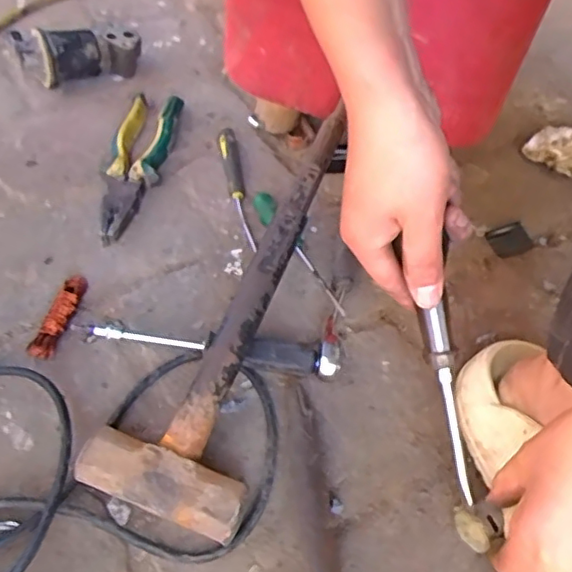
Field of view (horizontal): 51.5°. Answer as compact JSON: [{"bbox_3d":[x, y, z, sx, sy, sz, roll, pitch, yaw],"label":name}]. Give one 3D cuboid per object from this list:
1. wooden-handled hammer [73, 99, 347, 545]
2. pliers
[{"bbox_3d":[-0.036,0.017,0.417,0.104,0.086,0.283,17,53,7],"label":"wooden-handled hammer"},{"bbox_3d":[-0.140,-0.115,0.547,0.051,0.023,0.184,10,52,2],"label":"pliers"}]

